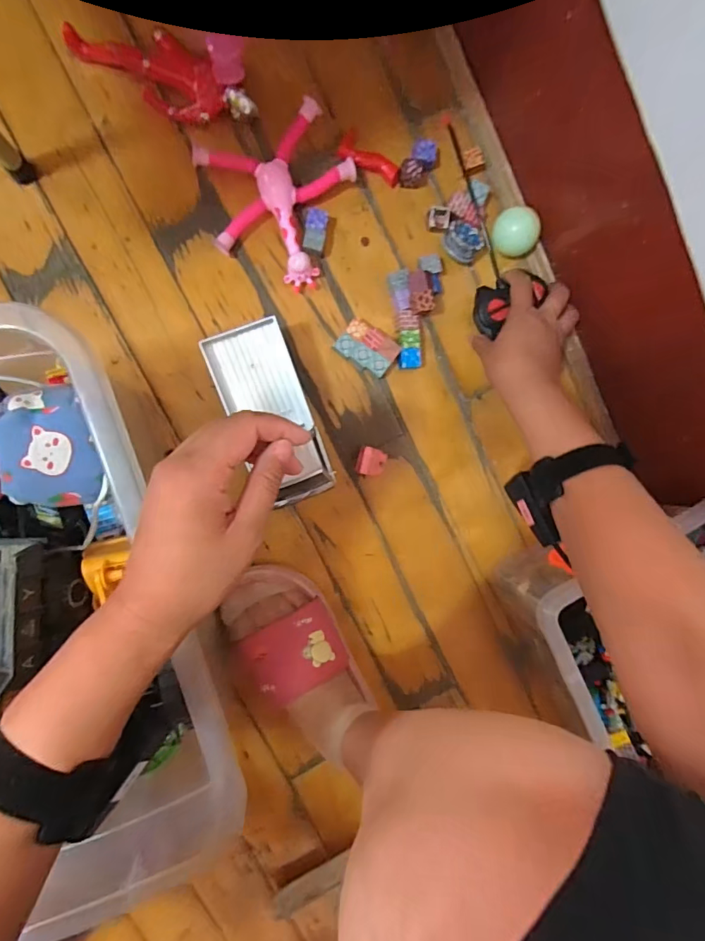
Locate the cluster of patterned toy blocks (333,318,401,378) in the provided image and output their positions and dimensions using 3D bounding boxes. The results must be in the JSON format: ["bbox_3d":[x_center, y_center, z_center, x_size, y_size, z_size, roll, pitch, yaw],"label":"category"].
[{"bbox_3d":[0.017,-0.133,0.522,0.063,0.022,0.042,34,88,-9],"label":"cluster of patterned toy blocks"}]

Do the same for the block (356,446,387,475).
[{"bbox_3d":[0.021,-0.010,0.524,0.035,0.035,0.029,13,91,-9],"label":"block"}]

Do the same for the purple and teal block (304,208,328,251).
[{"bbox_3d":[-0.040,-0.253,0.504,0.023,0.023,0.038,10,92,-8],"label":"purple and teal block"}]

